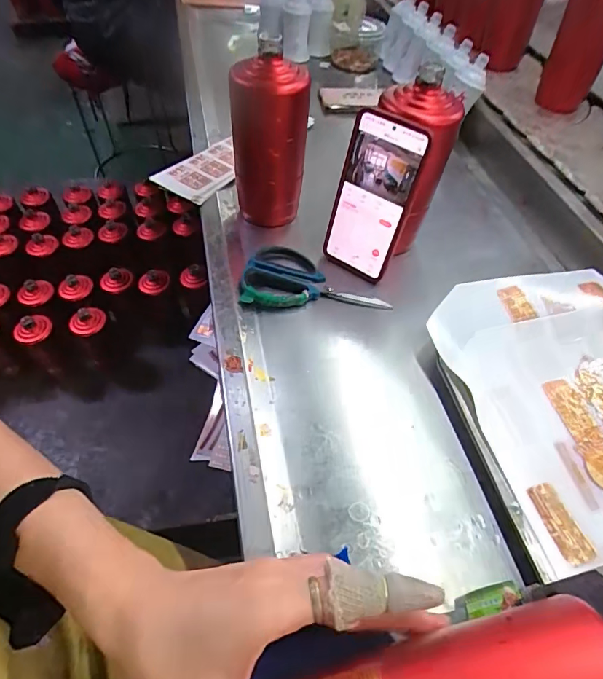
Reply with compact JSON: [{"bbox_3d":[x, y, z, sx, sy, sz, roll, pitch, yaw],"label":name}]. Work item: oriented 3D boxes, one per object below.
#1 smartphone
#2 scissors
[{"bbox_3d":[0.072,-0.144,0.468,0.079,0.164,0.011,32,43,22],"label":"smartphone"},{"bbox_3d":[0.014,-0.070,0.498,0.160,0.016,0.079,0,52,-3],"label":"scissors"}]

